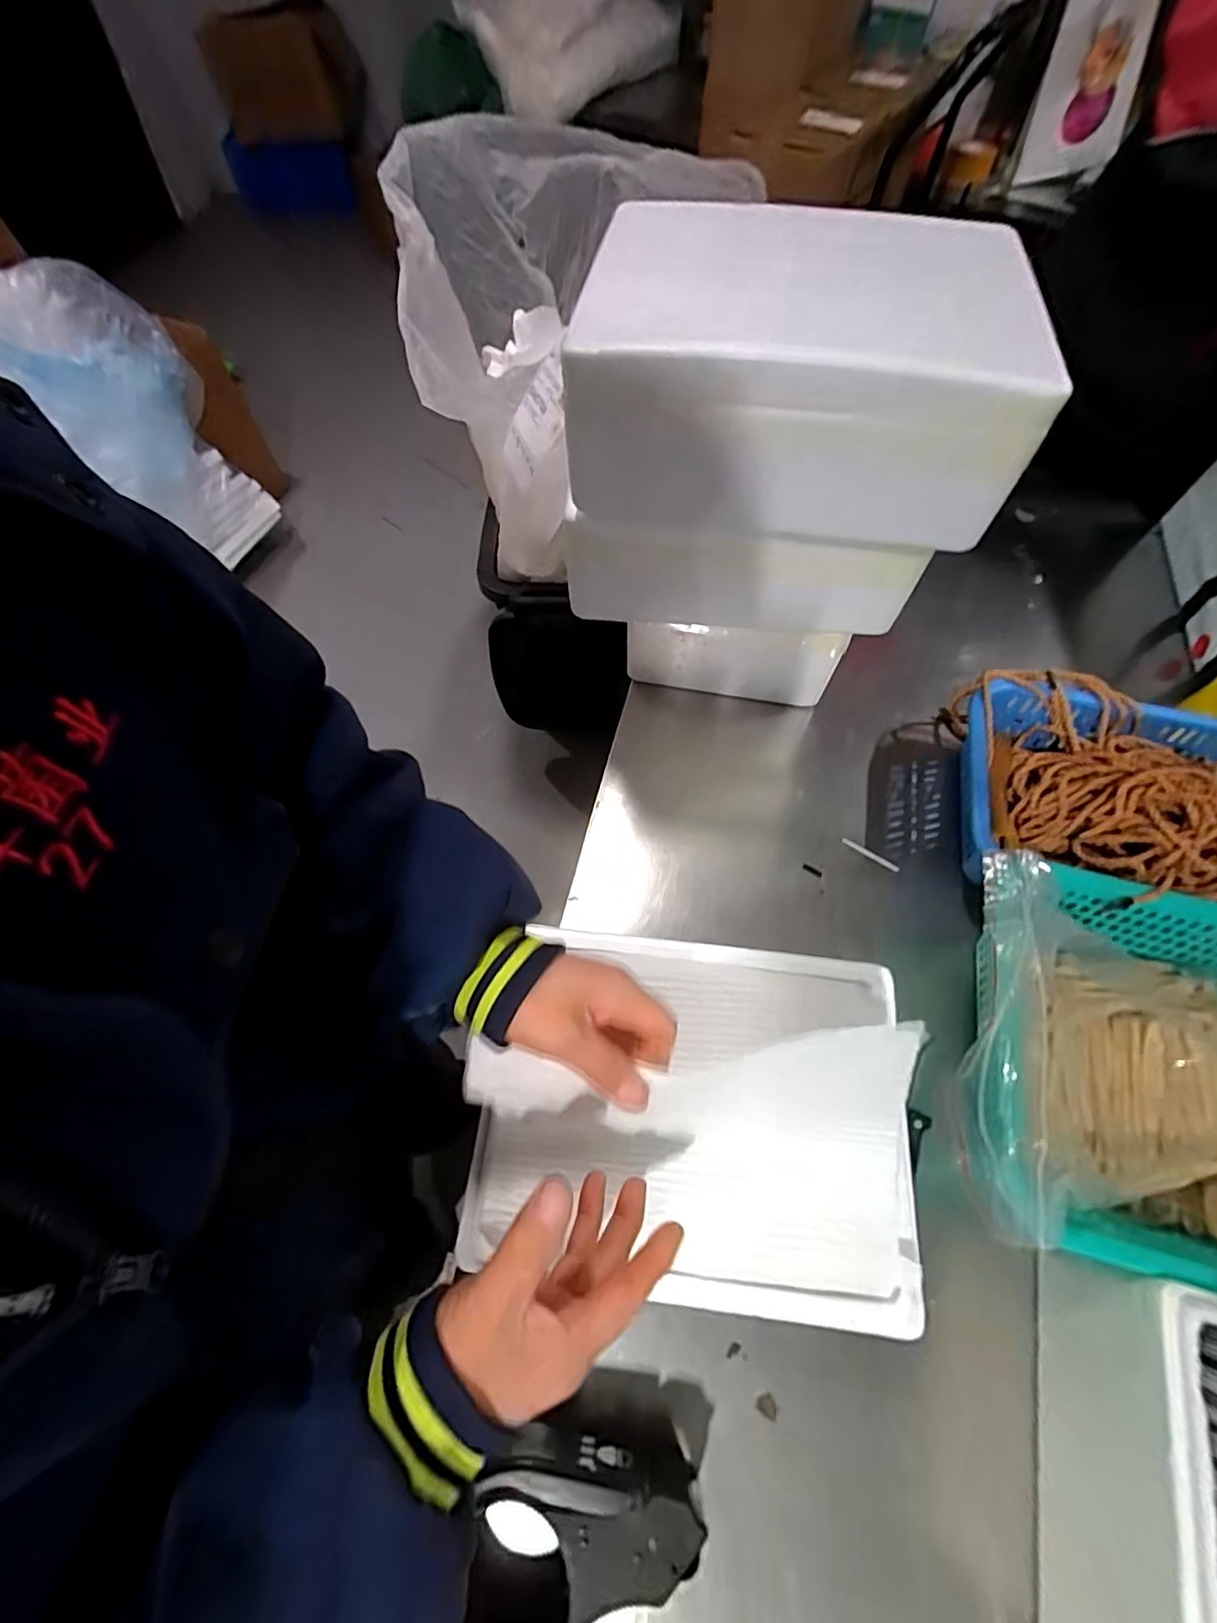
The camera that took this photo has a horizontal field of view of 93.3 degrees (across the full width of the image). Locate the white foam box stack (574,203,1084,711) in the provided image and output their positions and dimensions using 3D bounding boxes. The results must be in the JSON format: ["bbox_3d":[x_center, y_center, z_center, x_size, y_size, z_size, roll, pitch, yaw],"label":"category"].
[{"bbox_3d":[0.135,-0.284,0.554,0.304,0.392,0.247,9,64,6],"label":"white foam box stack"}]

